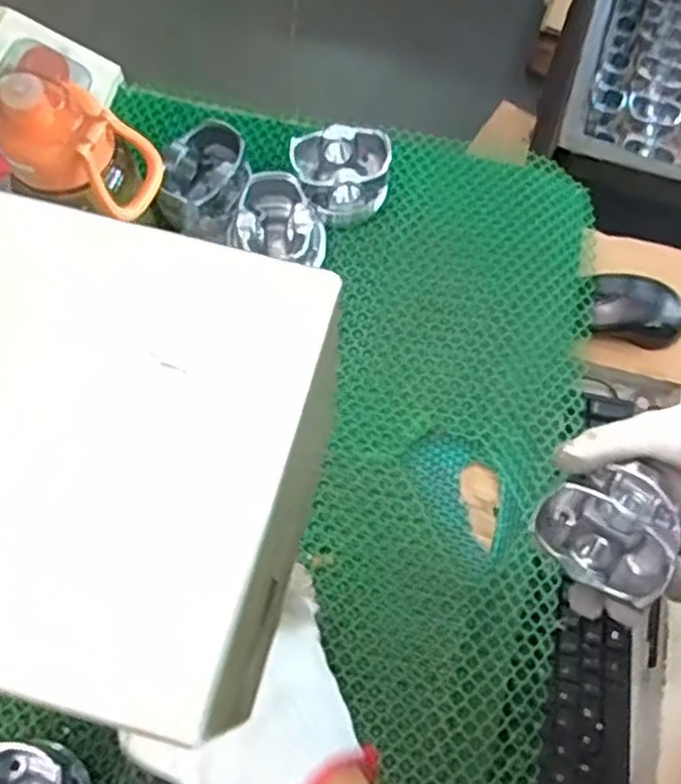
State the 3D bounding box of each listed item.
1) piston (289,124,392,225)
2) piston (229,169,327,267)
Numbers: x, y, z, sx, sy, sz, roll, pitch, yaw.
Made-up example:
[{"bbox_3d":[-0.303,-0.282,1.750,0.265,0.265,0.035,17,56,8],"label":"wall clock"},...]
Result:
[{"bbox_3d":[0.000,-0.184,0.637,0.079,0.049,0.062,-1,68,-1],"label":"piston"},{"bbox_3d":[-0.048,-0.132,0.614,0.071,0.049,0.076,9,68,3],"label":"piston"}]

